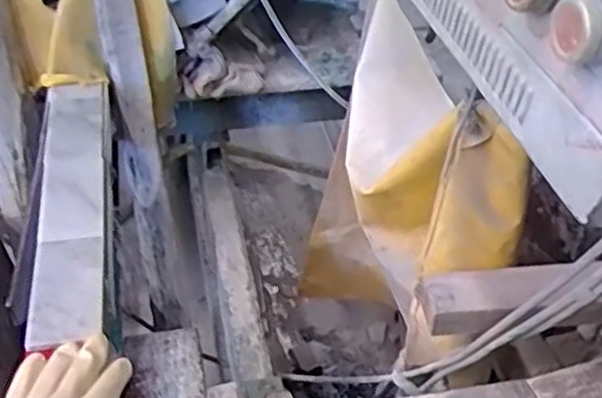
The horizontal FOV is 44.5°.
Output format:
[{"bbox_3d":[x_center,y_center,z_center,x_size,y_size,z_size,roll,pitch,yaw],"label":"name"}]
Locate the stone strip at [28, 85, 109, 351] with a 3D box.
[{"bbox_3d":[-0.257,0.001,0.829,0.069,0.022,0.372,-4,49,-9],"label":"stone strip"}]

